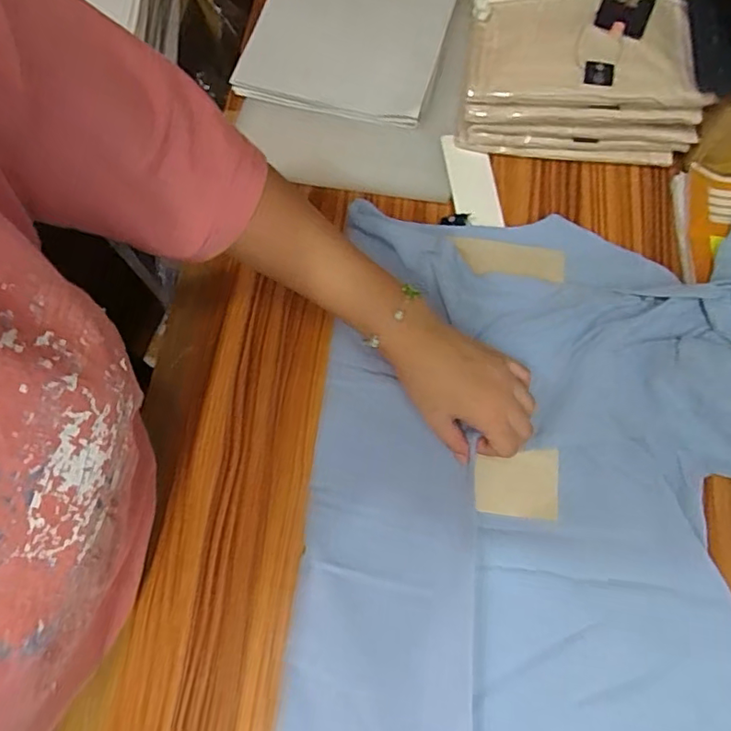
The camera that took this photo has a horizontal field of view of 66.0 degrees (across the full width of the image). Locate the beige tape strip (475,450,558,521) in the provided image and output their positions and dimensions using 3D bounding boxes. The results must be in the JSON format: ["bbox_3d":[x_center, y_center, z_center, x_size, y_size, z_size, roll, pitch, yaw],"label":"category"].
[{"bbox_3d":[0.123,0.096,0.461,0.066,0.004,0.053,4,78,1],"label":"beige tape strip"}]

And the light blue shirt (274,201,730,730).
[{"bbox_3d":[0.155,0.158,0.421,0.408,0.050,0.612,7,70,3],"label":"light blue shirt"}]

